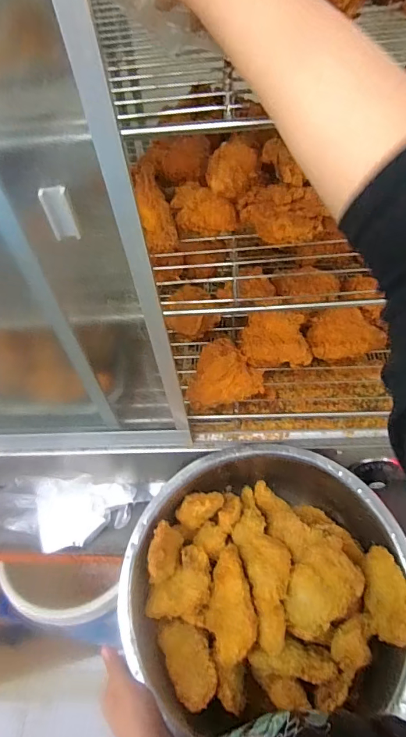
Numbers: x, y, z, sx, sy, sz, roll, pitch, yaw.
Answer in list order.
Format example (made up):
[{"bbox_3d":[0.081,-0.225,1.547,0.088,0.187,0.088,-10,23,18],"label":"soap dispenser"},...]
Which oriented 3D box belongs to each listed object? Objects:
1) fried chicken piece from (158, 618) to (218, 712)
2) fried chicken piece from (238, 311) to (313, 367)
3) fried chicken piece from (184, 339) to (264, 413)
[{"bbox_3d":[-0.018,0.341,0.499,0.052,0.034,0.097,-24,55,-13],"label":"fried chicken piece"},{"bbox_3d":[0.098,-0.040,0.578,0.089,0.070,0.045,2,8,9],"label":"fried chicken piece"},{"bbox_3d":[0.026,0.005,0.553,0.106,0.046,0.074,-16,54,-8],"label":"fried chicken piece"}]

